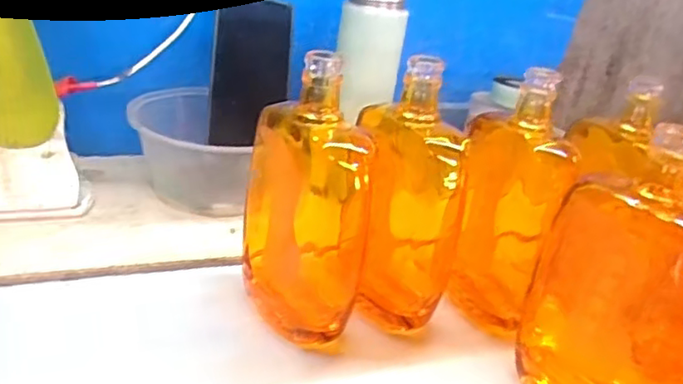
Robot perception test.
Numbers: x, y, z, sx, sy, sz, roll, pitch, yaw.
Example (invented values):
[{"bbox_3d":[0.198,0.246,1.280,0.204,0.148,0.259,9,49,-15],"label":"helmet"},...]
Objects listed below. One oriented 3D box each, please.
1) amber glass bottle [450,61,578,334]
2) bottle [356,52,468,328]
[{"bbox_3d":[0.128,0.010,0.479,0.048,0.190,0.092,-13,36,-39],"label":"amber glass bottle"},{"bbox_3d":[0.046,0.007,0.460,0.092,0.181,0.056,17,28,12],"label":"bottle"}]

